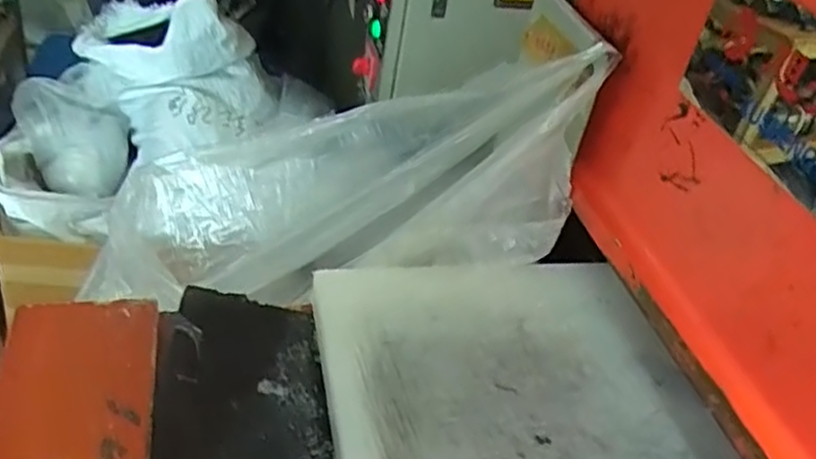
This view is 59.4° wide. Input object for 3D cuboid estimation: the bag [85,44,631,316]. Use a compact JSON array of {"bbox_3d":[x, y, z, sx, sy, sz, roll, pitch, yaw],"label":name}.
[{"bbox_3d":[-0.068,-0.037,0.786,0.586,0.143,0.192,-10,32,22],"label":"bag"}]

